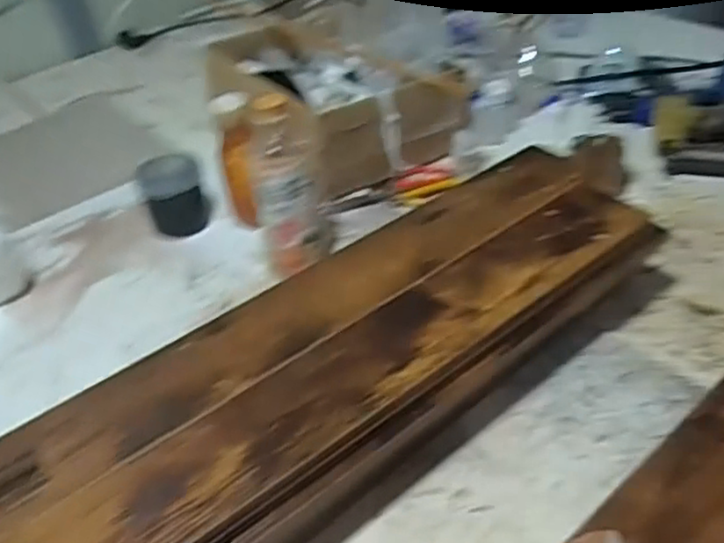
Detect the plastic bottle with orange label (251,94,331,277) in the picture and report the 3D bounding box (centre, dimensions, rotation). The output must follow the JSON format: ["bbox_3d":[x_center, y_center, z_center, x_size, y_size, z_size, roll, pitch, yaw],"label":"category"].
[{"bbox_3d":[-0.076,-0.083,0.724,0.074,0.200,0.061,-16,41,-11],"label":"plastic bottle with orange label"}]

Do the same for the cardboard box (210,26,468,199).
[{"bbox_3d":[-0.038,-0.249,0.986,0.259,0.129,0.328,-29,45,-25],"label":"cardboard box"}]

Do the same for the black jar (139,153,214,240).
[{"bbox_3d":[-0.238,-0.095,0.856,0.077,0.081,0.070,-19,42,-15],"label":"black jar"}]

